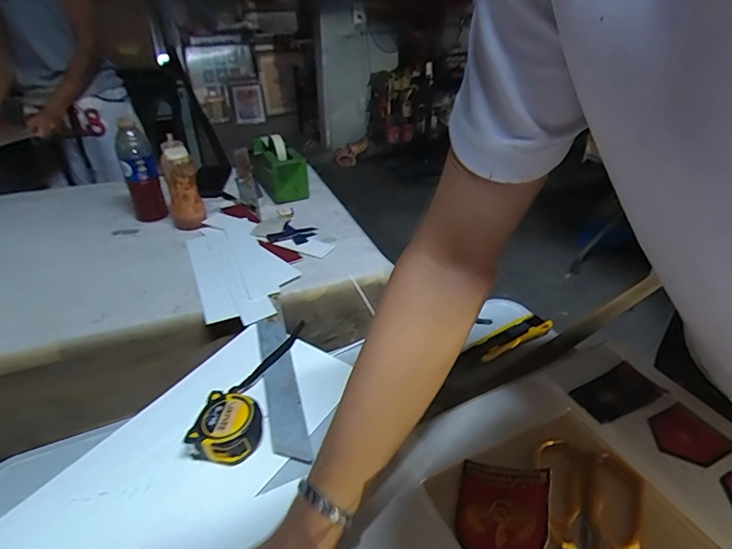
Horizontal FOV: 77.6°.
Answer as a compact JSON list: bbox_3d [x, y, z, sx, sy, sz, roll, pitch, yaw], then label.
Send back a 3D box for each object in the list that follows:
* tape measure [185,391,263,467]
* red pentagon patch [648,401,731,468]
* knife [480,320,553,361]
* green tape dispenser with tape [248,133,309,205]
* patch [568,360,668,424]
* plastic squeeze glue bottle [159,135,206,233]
[{"bbox_3d":[-0.142,0.161,0.478,0.071,0.039,0.065,6,34,12],"label":"tape measure"},{"bbox_3d":[0.334,0.168,0.476,0.069,0.005,0.064,-16,36,-21],"label":"red pentagon patch"},{"bbox_3d":[0.200,0.087,0.599,0.124,0.014,0.011,-19,37,-24],"label":"knife"},{"bbox_3d":[-0.196,-0.246,1.016,0.093,0.101,0.218,-14,34,-20],"label":"green tape dispenser with tape"},{"bbox_3d":[0.288,0.136,0.524,0.099,0.004,0.055,-18,37,-24],"label":"patch"},{"bbox_3d":[-0.342,-0.163,0.846,0.061,0.168,0.052,-15,36,-20],"label":"plastic squeeze glue bottle"}]

